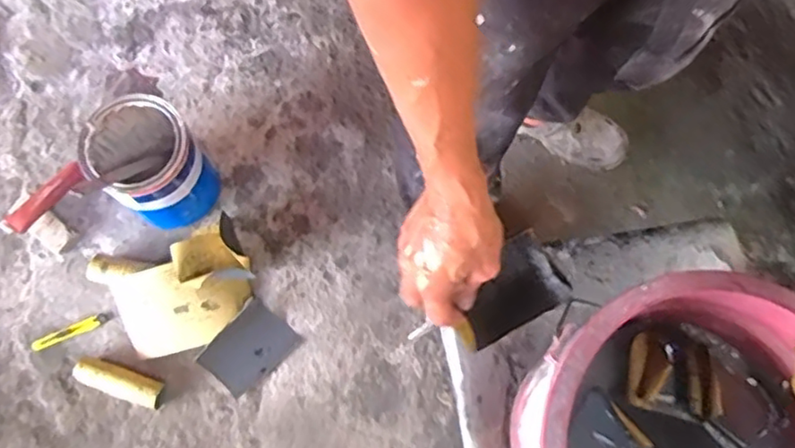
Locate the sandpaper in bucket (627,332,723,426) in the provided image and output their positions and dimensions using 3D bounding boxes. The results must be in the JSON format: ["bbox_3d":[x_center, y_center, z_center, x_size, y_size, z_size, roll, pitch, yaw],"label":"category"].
[{"bbox_3d":[0.242,0.135,0.564,0.070,0.028,0.063,14,74,4],"label":"sandpaper in bucket"}]

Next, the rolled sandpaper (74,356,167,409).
[{"bbox_3d":[-0.477,0.272,1.099,0.160,0.039,0.050,19,73,4],"label":"rolled sandpaper"}]

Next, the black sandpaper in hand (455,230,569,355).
[{"bbox_3d":[0.099,0.066,0.581,0.111,0.012,0.072,-35,100,-15],"label":"black sandpaper in hand"}]

